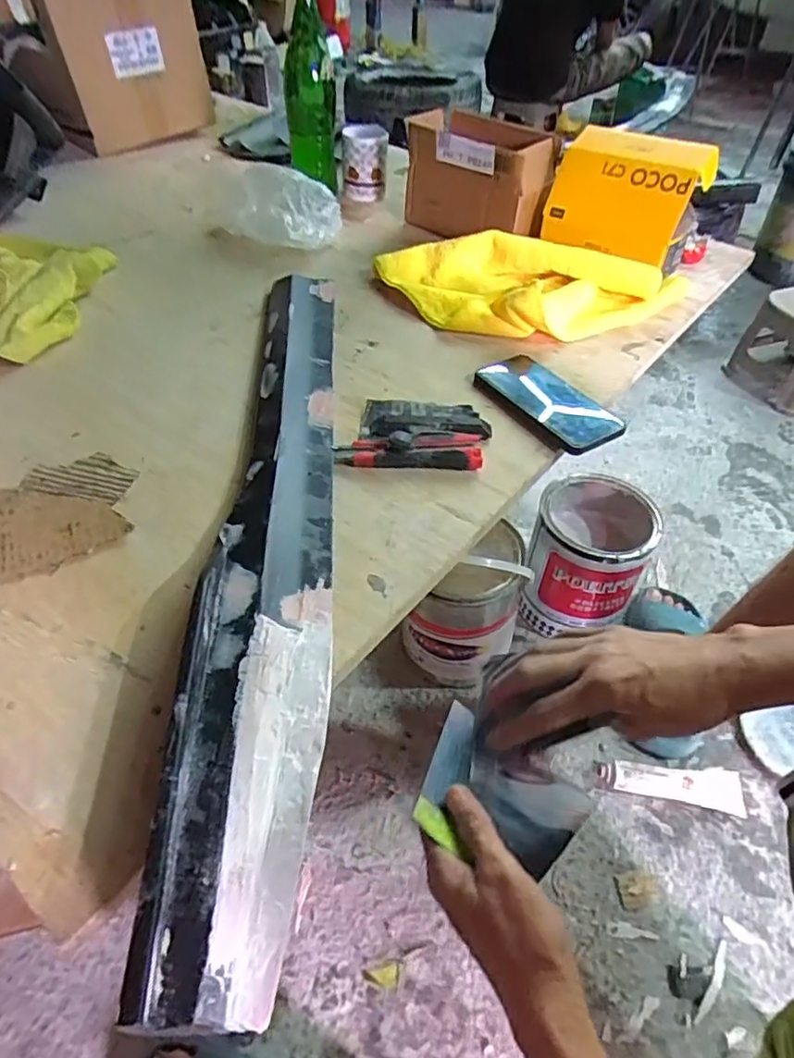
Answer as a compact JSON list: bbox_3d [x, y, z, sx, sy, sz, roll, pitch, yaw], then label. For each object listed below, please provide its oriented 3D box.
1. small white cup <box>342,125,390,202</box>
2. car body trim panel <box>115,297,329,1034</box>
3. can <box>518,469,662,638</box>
[{"bbox_3d":[-0.056,-0.639,1.042,0.077,0.106,0.071,-3,47,-3],"label":"small white cup"},{"bbox_3d":[-0.102,-0.046,0.518,0.092,0.045,0.739,-2,47,-3],"label":"car body trim panel"},{"bbox_3d":[0.280,0.046,0.894,0.155,0.207,0.177,19,50,17],"label":"can"}]

